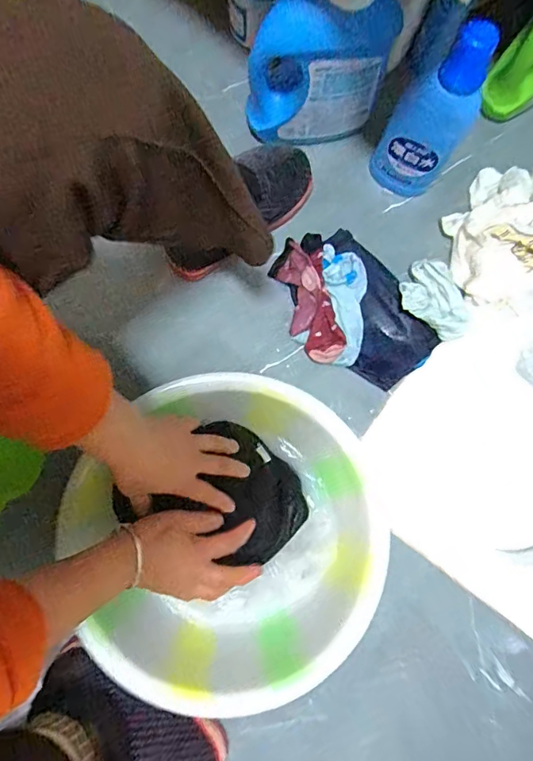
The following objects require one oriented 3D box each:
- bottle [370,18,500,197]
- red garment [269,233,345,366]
[{"bbox_3d":[0.196,-0.312,0.585,0.091,0.226,0.058,35,83,3],"label":"bottle"},{"bbox_3d":[0.052,-0.108,0.654,0.076,0.022,0.170,-15,86,24],"label":"red garment"}]

